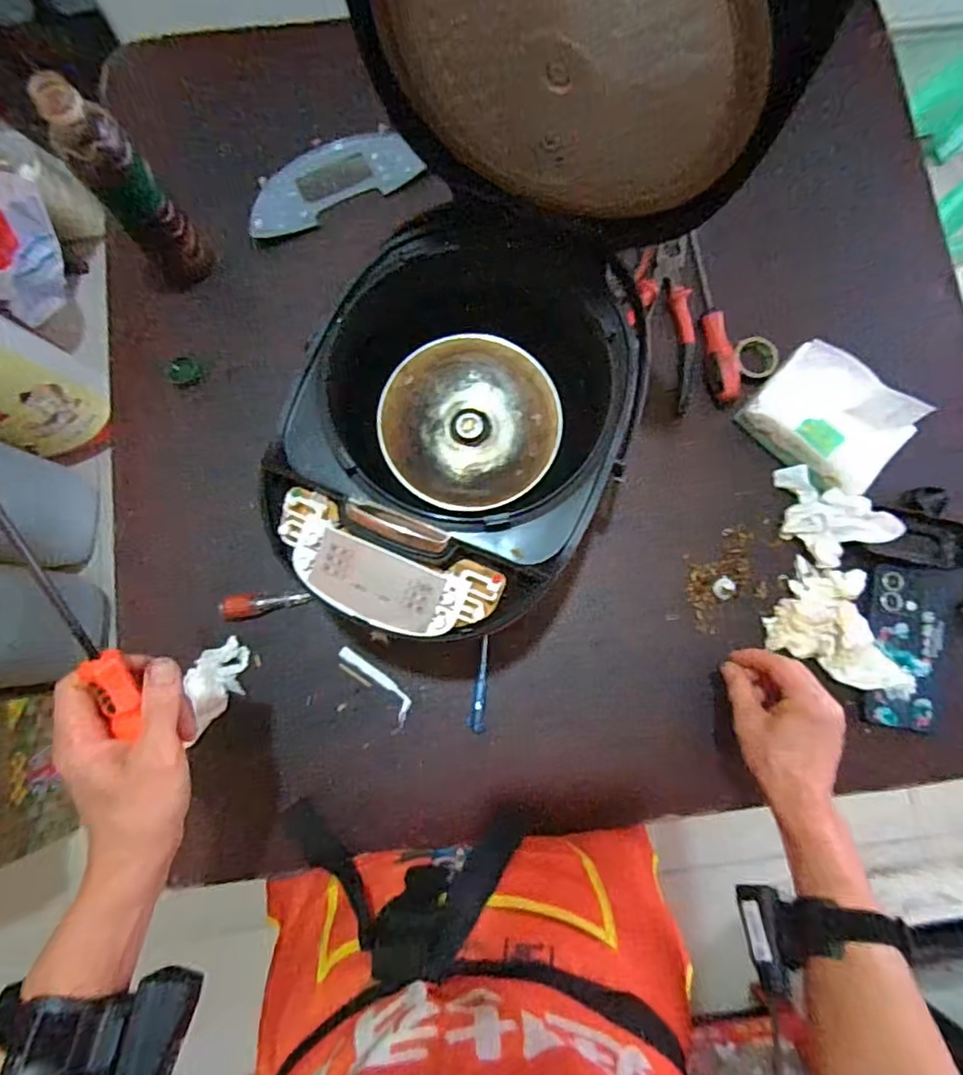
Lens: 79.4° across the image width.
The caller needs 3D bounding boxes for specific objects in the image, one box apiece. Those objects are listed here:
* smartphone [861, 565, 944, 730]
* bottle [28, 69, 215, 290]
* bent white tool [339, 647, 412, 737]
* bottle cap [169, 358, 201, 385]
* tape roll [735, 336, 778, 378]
[{"bbox_3d":[0.427,0.110,0.583,0.074,0.012,0.158,11,81,0],"label":"smartphone"},{"bbox_3d":[-0.326,-0.319,0.544,0.064,0.192,0.056,-35,84,-6],"label":"bottle"},{"bbox_3d":[-0.103,0.149,0.587,0.033,0.008,0.099,-35,84,-6],"label":"bent white tool"},{"bbox_3d":[-0.323,-0.180,0.630,0.027,0.014,0.029,0,81,-1],"label":"bottle cap"},{"bbox_3d":[0.298,-0.195,0.629,0.046,0.016,0.051,25,82,2],"label":"tape roll"}]

